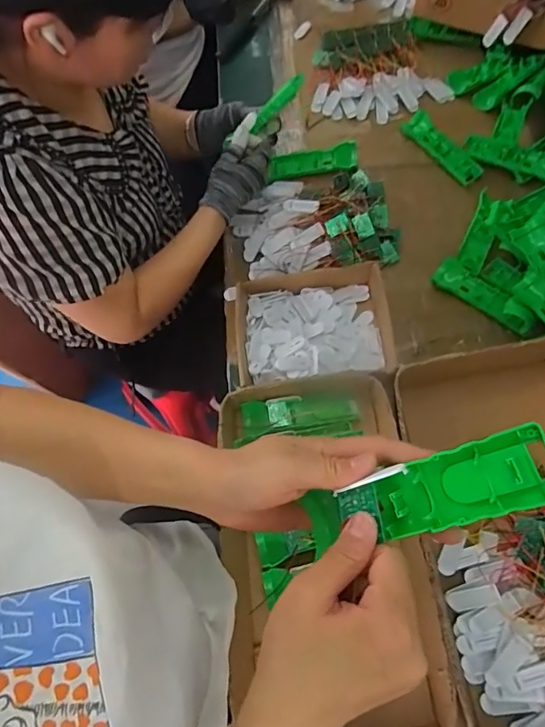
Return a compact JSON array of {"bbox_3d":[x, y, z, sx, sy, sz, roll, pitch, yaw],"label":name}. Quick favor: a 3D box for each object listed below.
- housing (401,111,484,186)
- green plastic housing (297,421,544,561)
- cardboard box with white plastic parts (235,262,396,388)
[{"bbox_3d":[0.299,-0.381,0.838,0.049,0.017,0.166,-33,70,-11],"label":"housing"},{"bbox_3d":[0.090,0.079,0.283,0.146,0.025,0.040,-22,66,21],"label":"green plastic housing"},{"bbox_3d":[0.057,-0.049,0.703,0.238,0.055,0.171,-5,68,0],"label":"cardboard box with white plastic parts"}]

